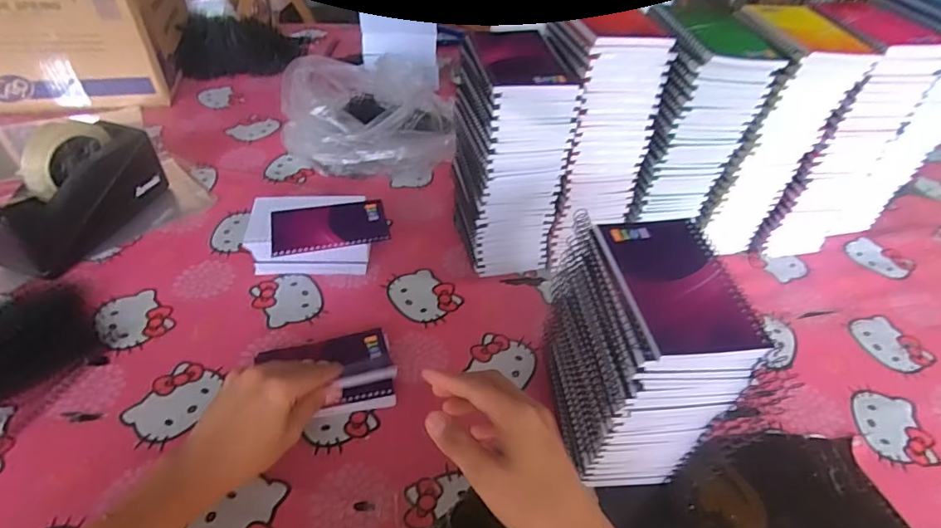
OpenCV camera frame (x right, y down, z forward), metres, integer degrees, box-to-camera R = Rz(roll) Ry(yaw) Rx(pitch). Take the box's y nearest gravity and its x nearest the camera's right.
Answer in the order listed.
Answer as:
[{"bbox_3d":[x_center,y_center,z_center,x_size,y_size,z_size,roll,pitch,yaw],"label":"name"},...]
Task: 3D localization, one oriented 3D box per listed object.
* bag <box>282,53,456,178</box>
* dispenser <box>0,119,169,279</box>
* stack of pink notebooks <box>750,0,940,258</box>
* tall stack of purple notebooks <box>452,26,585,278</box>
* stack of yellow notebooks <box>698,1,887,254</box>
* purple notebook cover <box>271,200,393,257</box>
[{"bbox_3d":[-0.162,-0.241,0.783,0.242,0.115,0.259,-7,46,-13],"label":"bag"},{"bbox_3d":[-0.477,-0.089,0.609,0.073,0.115,0.200,15,45,8],"label":"dispenser"},{"bbox_3d":[0.430,-0.152,0.633,0.114,0.282,0.133,-3,45,-9],"label":"stack of pink notebooks"},{"bbox_3d":[0.042,-0.117,0.593,0.112,0.260,0.133,-4,46,-10],"label":"tall stack of purple notebooks"},{"bbox_3d":[0.336,-0.145,0.619,0.103,0.282,0.121,-3,46,-10],"label":"stack of yellow notebooks"},{"bbox_3d":[-0.160,-0.045,0.581,0.128,0.008,0.080,-7,46,-14],"label":"purple notebook cover"}]

